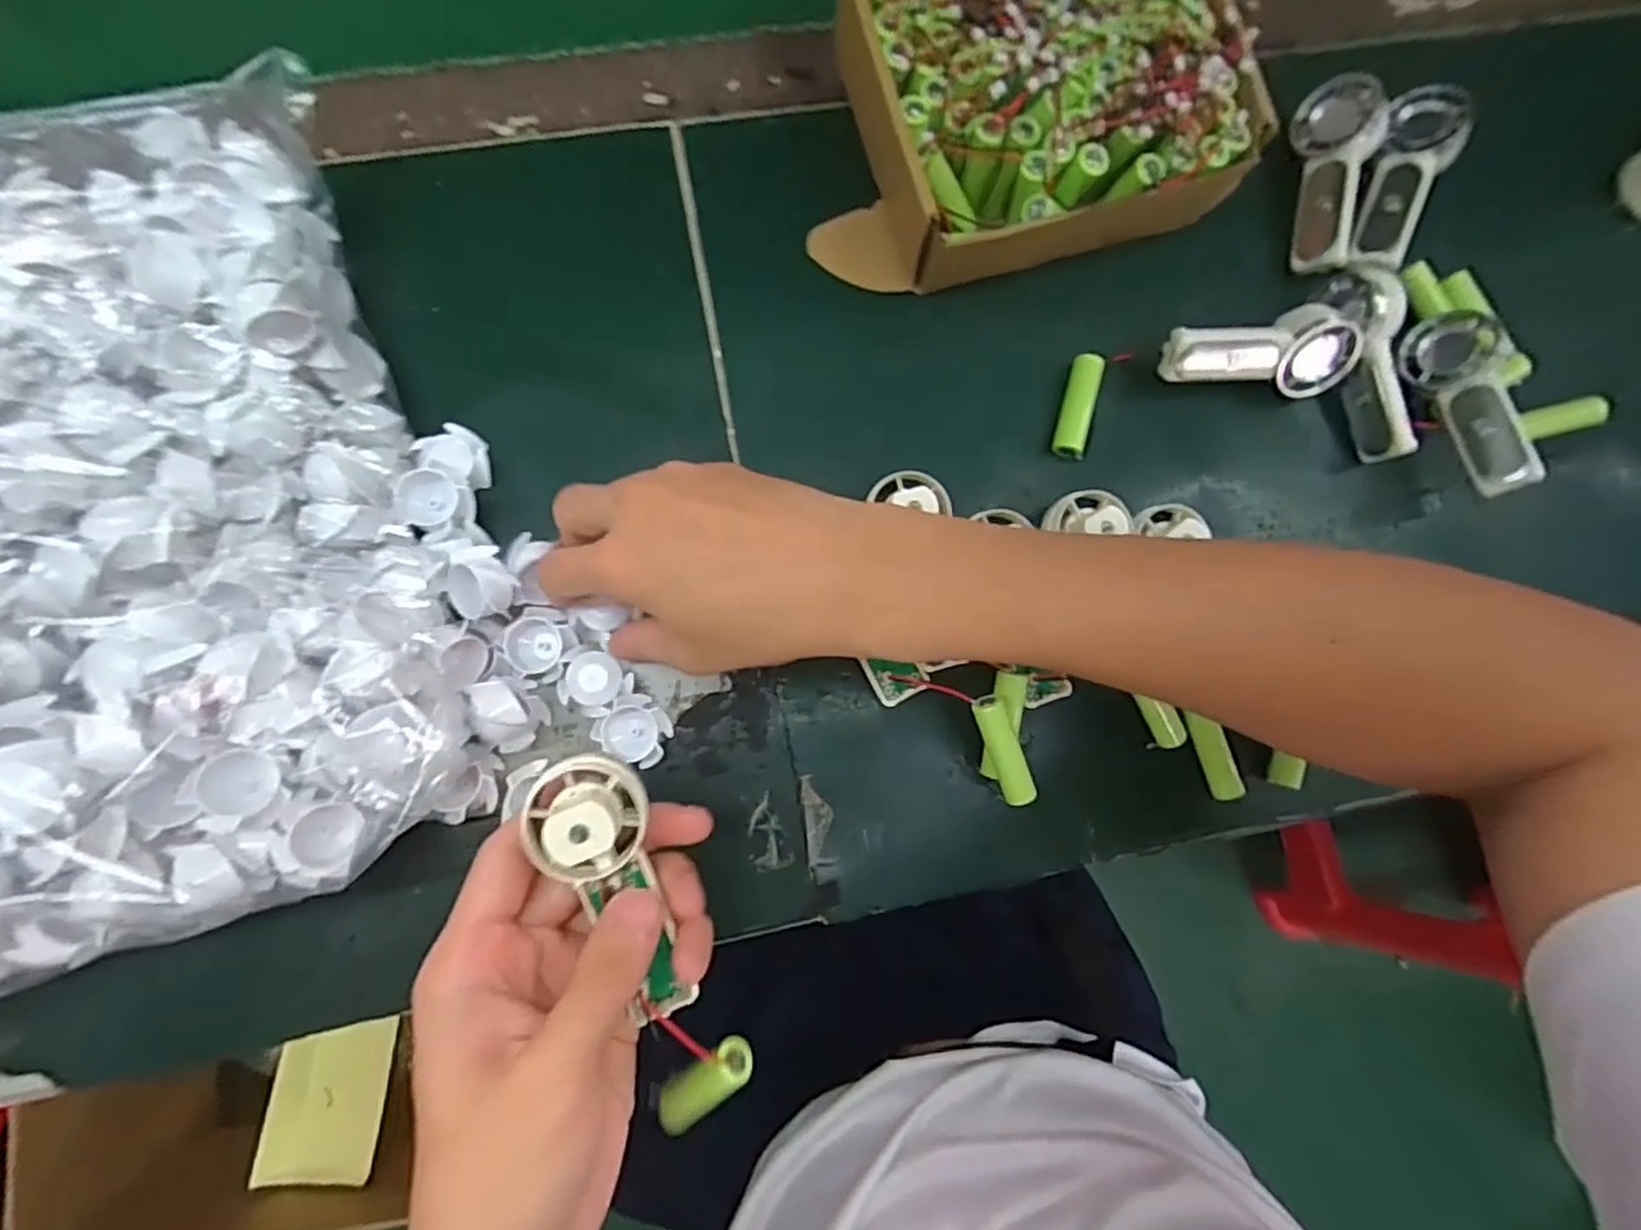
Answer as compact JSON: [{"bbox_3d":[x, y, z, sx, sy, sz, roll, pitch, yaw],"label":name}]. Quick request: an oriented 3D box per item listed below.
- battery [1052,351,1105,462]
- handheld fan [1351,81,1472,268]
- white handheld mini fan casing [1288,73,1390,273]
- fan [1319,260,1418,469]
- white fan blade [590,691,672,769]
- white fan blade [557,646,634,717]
[{"bbox_3d":[0.127,-0.102,0.364,0.015,0.011,0.051,15,82,-2],"label":"battery"},{"bbox_3d":[0.295,-0.220,0.373,0.032,0.017,0.093,25,100,40],"label":"handheld fan"},{"bbox_3d":[0.263,-0.223,0.378,0.018,0.038,0.092,-1,93,-42],"label":"white handheld mini fan casing"},{"bbox_3d":[0.269,-0.126,0.365,0.027,0.035,0.099,-10,84,-5],"label":"fan"},{"bbox_3d":[-0.083,0.052,0.334,0.031,0.016,0.028,35,82,1],"label":"white fan blade"},{"bbox_3d":[-0.102,0.030,0.332,0.032,0.014,0.027,30,82,0],"label":"white fan blade"}]

